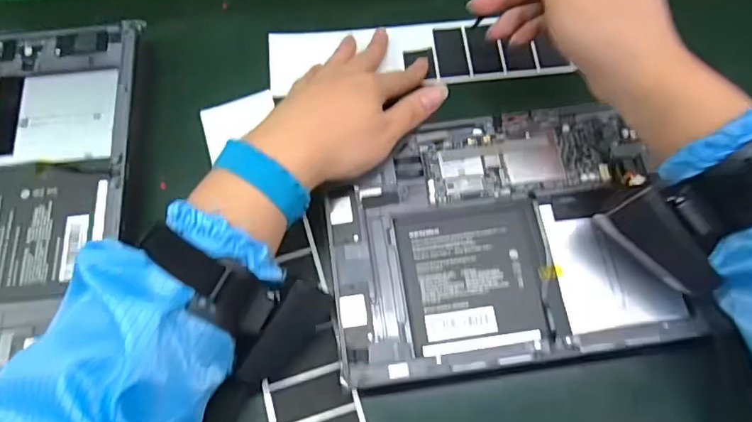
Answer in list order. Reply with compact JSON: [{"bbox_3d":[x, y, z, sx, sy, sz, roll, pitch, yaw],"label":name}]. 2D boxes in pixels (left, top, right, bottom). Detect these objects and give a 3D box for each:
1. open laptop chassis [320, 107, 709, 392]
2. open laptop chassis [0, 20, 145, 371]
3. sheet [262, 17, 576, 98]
[{"bbox_3d":[0.078,0.018,0.350,0.213,0.026,0.166,-7,71,-1],"label":"open laptop chassis"},{"bbox_3d":[-0.259,-0.017,0.369,0.167,0.026,0.258,-7,71,-1],"label":"open laptop chassis"},{"bbox_3d":[0.032,-0.128,0.421,0.234,0.008,0.058,-5,74,-2],"label":"sheet"}]

